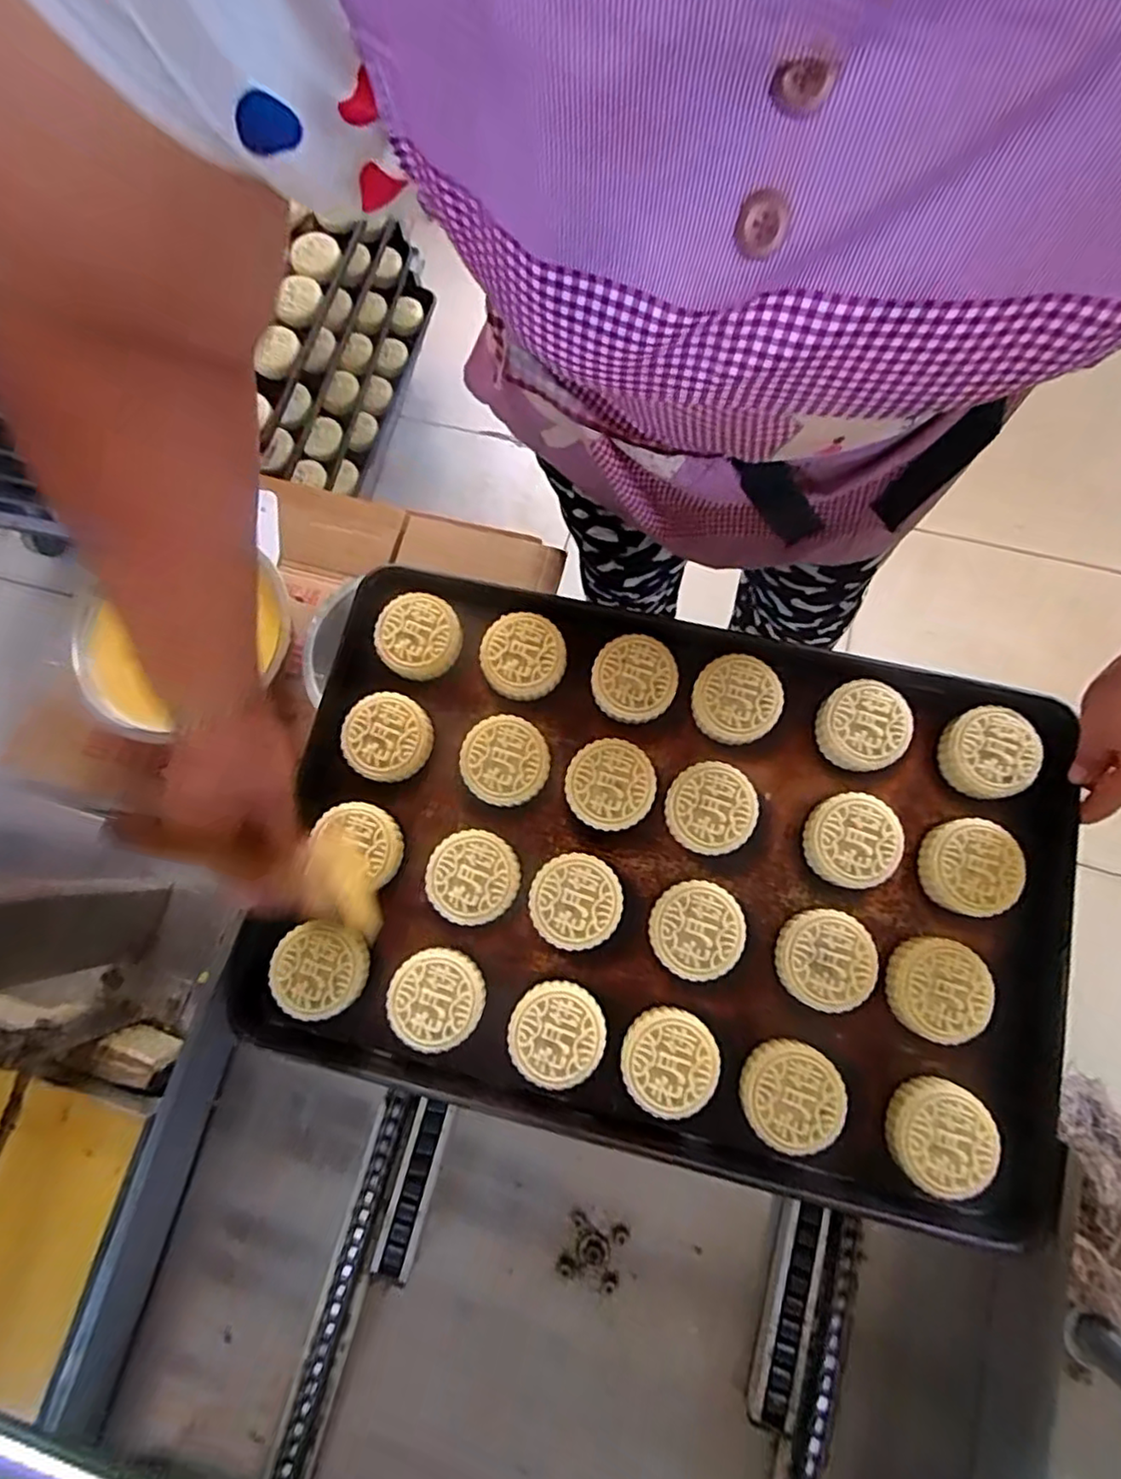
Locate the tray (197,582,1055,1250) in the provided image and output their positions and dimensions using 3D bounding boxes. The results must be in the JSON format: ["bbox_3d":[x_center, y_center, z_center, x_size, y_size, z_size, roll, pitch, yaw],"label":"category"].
[{"bbox_3d":[0.079,0.100,0.498,0.586,0.044,0.397,13,78,4],"label":"tray"}]

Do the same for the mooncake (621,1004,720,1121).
[{"bbox_3d":[0.080,0.236,0.470,0.066,0.025,0.072,18,78,5],"label":"mooncake"}]

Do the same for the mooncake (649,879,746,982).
[{"bbox_3d":[0.103,0.145,0.489,0.067,0.026,0.069,8,77,3],"label":"mooncake"}]

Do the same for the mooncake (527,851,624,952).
[{"bbox_3d":[0.012,0.125,0.496,0.069,0.026,0.069,20,78,5],"label":"mooncake"}]

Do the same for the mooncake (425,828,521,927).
[{"bbox_3d":[-0.068,0.110,0.506,0.069,0.026,0.070,0,77,1],"label":"mooncake"}]

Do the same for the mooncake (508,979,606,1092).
[{"bbox_3d":[-0.003,0.220,0.478,0.068,0.023,0.070,19,78,5],"label":"mooncake"}]

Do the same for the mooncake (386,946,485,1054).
[{"bbox_3d":[-0.094,0.197,0.487,0.068,0.026,0.070,0,77,1],"label":"mooncake"}]

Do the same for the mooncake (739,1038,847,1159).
[{"bbox_3d":[0.166,0.256,0.459,0.068,0.024,0.070,0,77,1],"label":"mooncake"}]

